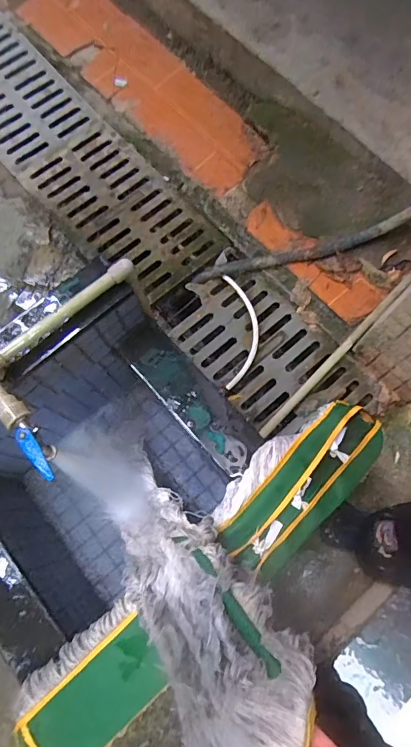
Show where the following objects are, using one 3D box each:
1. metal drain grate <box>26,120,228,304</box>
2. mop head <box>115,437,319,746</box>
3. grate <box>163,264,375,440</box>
[{"bbox_3d":[-0.279,-0.550,1.462,0.355,0.050,0.672,-40,77,-10],"label":"metal drain grate"},{"bbox_3d":[-0.046,0.331,0.719,0.181,0.643,0.071,-43,112,-10],"label":"mop head"},{"bbox_3d":[0.170,-0.068,1.320,0.349,0.057,0.564,-41,77,-10],"label":"grate"}]

